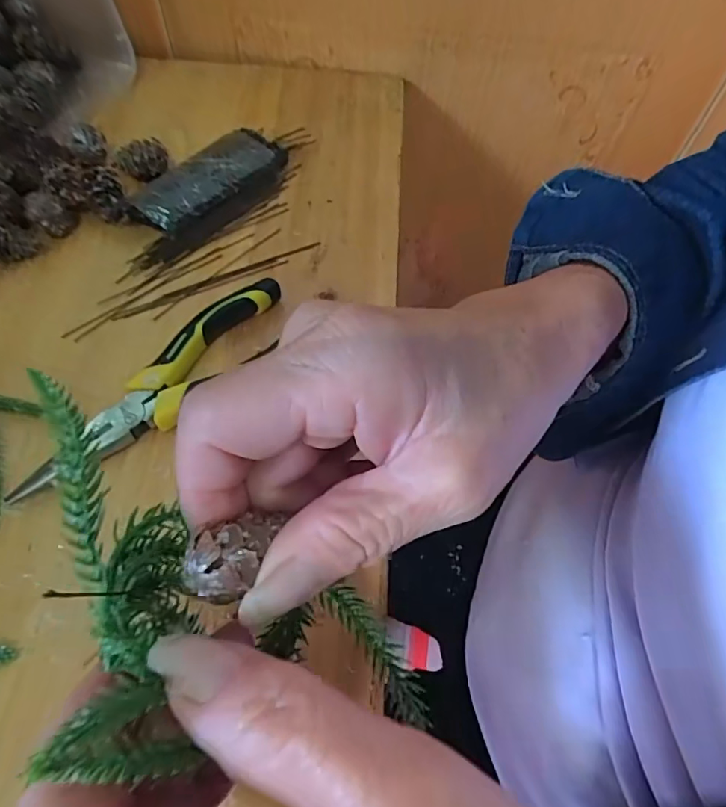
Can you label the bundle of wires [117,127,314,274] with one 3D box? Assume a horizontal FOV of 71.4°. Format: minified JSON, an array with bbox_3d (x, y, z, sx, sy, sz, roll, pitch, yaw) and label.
[{"bbox_3d":[-0.090,-0.140,0.324,0.050,0.022,0.151,39,65,18],"label":"bundle of wires"}]

